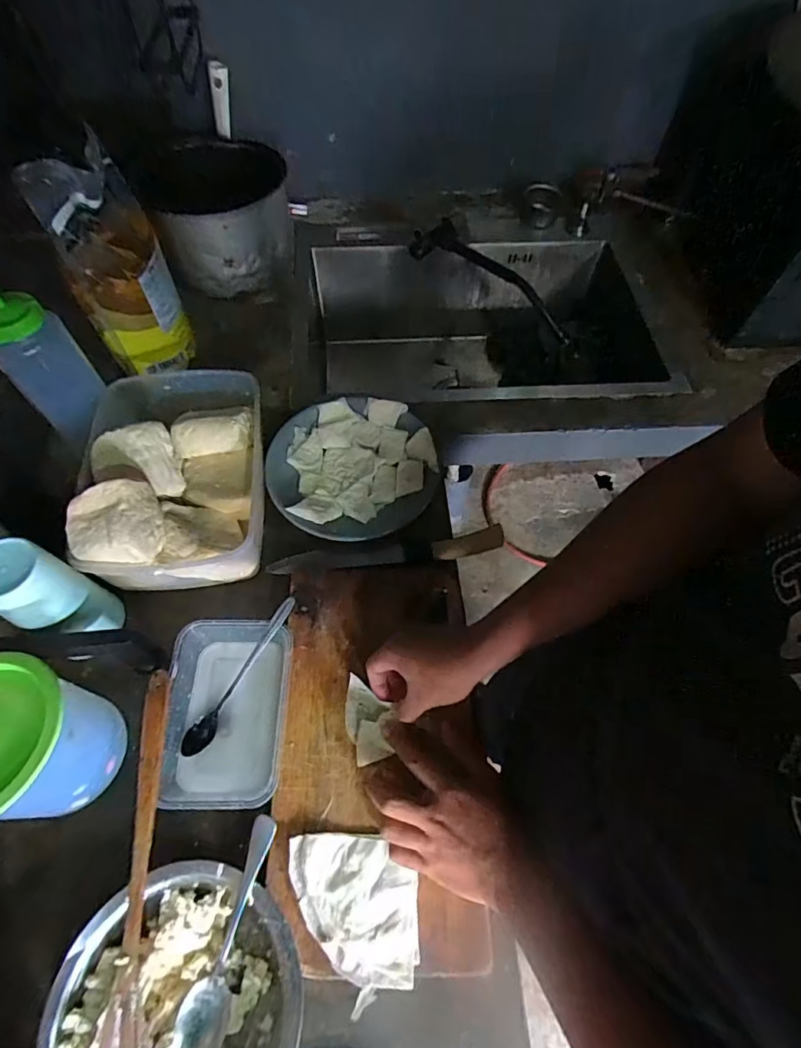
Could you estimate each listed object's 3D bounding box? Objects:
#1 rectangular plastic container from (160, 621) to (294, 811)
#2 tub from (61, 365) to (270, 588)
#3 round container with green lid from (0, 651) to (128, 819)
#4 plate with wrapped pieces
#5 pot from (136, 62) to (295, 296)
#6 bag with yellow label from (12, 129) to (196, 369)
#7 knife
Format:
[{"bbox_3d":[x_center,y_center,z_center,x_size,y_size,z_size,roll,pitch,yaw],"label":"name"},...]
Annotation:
[{"bbox_3d":[-0.170,0.186,0.510,0.113,0.050,0.168,-1,61,-1],"label":"rectangular plastic container"},{"bbox_3d":[-0.261,-0.067,0.585,0.185,0.108,0.260,-7,61,-5],"label":"tub"},{"bbox_3d":[-0.315,0.187,0.424,0.111,0.138,0.120,0,61,0],"label":"round container with green lid"},{"bbox_3d":[-0.060,-0.074,0.659,0.210,0.036,0.200,0,61,0],"label":"plate with wrapped pieces"},{"bbox_3d":[-0.281,-0.486,0.819,0.206,0.154,0.204,-16,62,-10],"label":"pot"},{"bbox_3d":[-0.355,-0.320,0.639,0.113,0.248,0.113,-26,64,-15],"label":"bag with yellow label"},{"bbox_3d":[-0.013,0.034,0.610,0.279,0.013,0.035,-8,61,-5],"label":"knife"}]

